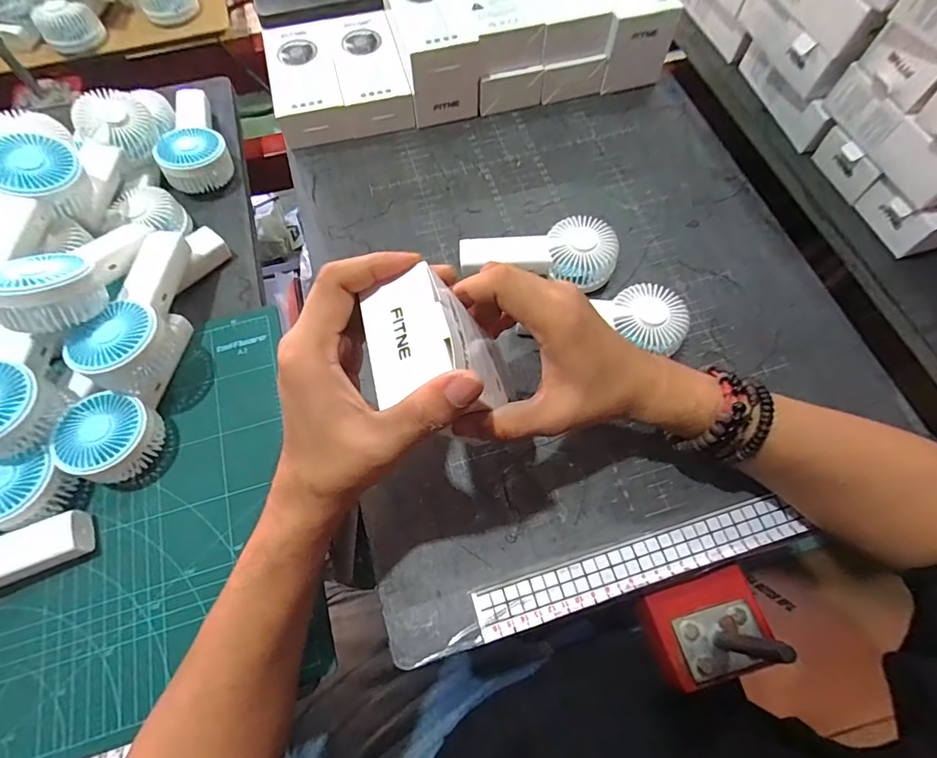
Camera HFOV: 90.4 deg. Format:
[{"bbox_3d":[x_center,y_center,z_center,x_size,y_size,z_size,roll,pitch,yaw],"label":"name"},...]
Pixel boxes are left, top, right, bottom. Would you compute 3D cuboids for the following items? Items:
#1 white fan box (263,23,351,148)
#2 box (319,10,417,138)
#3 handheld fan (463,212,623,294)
[{"bbox_3d":[-0.176,-0.320,0.511,0.069,0.046,0.147,-14,67,-5],"label":"white fan box"},{"bbox_3d":[-0.109,-0.338,0.515,0.074,0.049,0.147,-15,67,-6],"label":"box"},{"bbox_3d":[0.064,-0.116,0.422,0.139,0.038,0.062,8,66,4],"label":"handheld fan"}]

